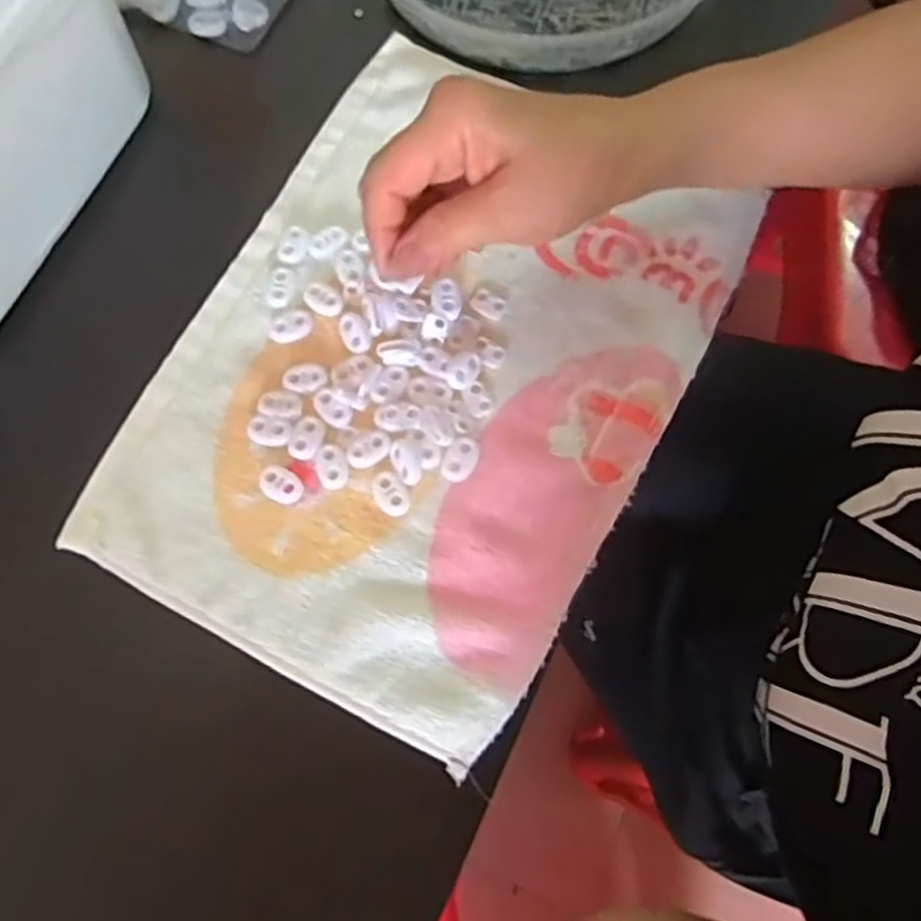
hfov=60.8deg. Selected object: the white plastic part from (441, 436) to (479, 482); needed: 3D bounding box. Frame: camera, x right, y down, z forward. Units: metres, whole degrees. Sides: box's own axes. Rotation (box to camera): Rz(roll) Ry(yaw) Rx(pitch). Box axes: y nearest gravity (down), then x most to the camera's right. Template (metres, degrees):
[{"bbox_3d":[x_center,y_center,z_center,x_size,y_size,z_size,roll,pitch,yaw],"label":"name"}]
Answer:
[{"bbox_3d":[0.001,-0.001,0.376,0.015,0.006,0.022,22,75,8],"label":"white plastic part"}]

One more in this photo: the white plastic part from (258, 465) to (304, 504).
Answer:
[{"bbox_3d":[-0.086,0.012,0.377,0.022,0.004,0.015,30,76,10],"label":"white plastic part"}]

